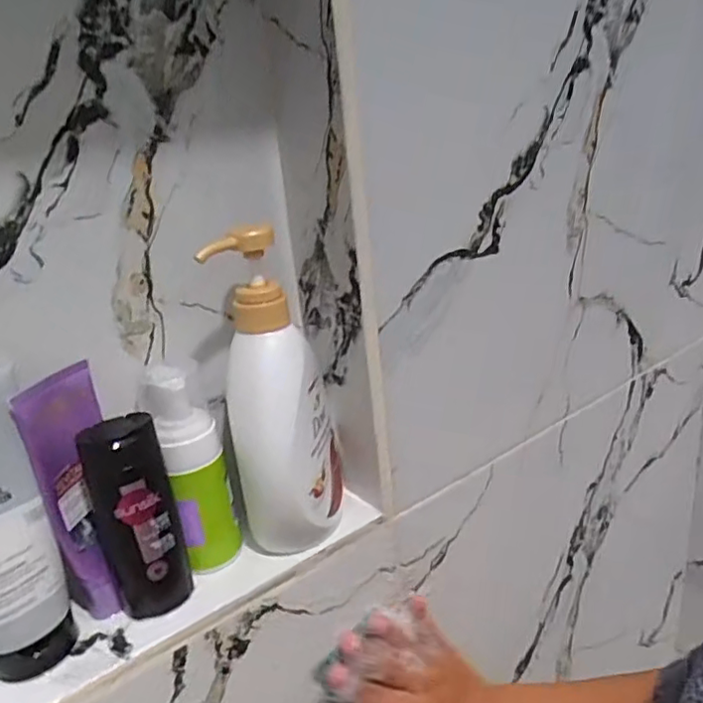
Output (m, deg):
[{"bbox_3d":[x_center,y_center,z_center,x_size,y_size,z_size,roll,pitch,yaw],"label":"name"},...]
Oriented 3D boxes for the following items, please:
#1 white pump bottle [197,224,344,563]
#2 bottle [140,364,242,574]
[{"bbox_3d":[-0.046,0.025,0.414,0.072,0.207,0.082,-6,21,0],"label":"white pump bottle"},{"bbox_3d":[-0.106,0.079,0.410,0.040,0.140,0.036,-24,27,-38],"label":"bottle"}]

